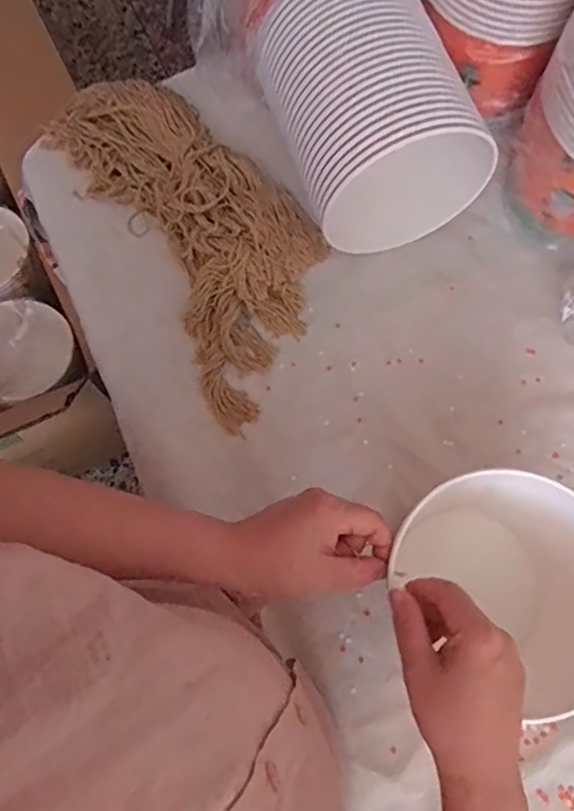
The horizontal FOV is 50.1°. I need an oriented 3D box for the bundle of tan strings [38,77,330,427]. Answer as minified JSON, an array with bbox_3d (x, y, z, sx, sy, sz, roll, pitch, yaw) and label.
[{"bbox_3d":[-0.079,-0.186,0.610,0.178,0.057,0.375,-31,76,-8],"label":"bundle of tan strings"}]

